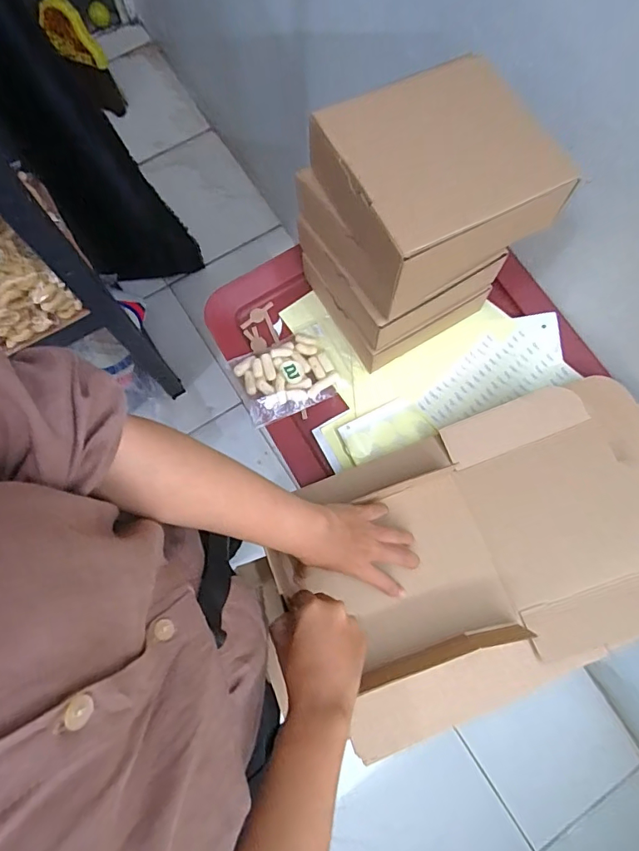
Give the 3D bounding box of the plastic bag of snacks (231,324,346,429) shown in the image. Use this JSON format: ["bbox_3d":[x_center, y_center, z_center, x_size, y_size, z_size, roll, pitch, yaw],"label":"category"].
[{"bbox_3d":[-0.037,-0.060,0.556,0.120,0.022,0.090,-26,78,-7],"label":"plastic bag of snacks"}]

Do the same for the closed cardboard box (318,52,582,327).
[{"bbox_3d":[0.093,-0.201,0.419,0.160,0.109,0.154,-27,78,-8],"label":"closed cardboard box"}]

